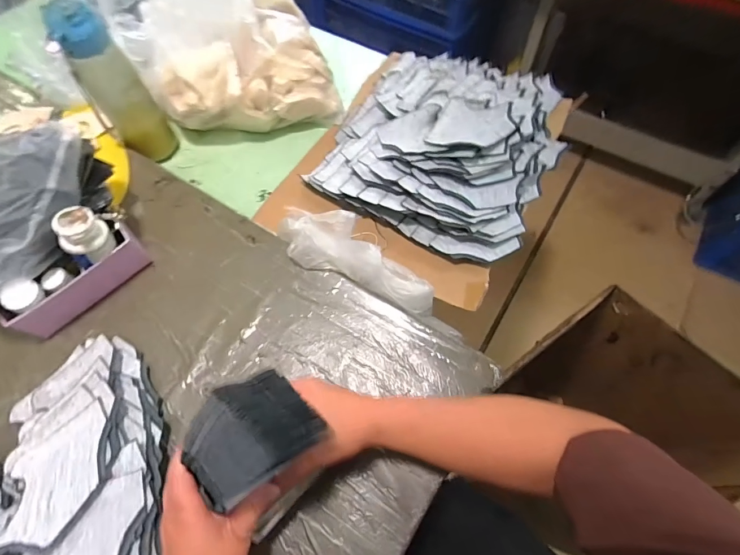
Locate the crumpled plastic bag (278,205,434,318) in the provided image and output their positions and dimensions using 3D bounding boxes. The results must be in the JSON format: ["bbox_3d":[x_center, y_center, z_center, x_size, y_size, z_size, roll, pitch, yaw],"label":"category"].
[{"bbox_3d":[-0.022,-0.035,0.523,0.239,0.050,0.082,22,65,12],"label":"crumpled plastic bag"}]

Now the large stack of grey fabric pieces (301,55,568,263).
[{"bbox_3d":[0.129,-0.242,0.636,0.333,0.083,0.390,25,66,13],"label":"large stack of grey fabric pieces"}]

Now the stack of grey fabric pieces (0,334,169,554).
[{"bbox_3d":[-0.308,0.235,0.403,0.188,0.044,0.362,-9,63,-4],"label":"stack of grey fabric pieces"}]

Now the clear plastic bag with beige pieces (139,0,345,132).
[{"bbox_3d":[-0.236,-0.421,0.674,0.298,0.229,0.279,-15,63,-7],"label":"clear plastic bag with beige pieces"}]

